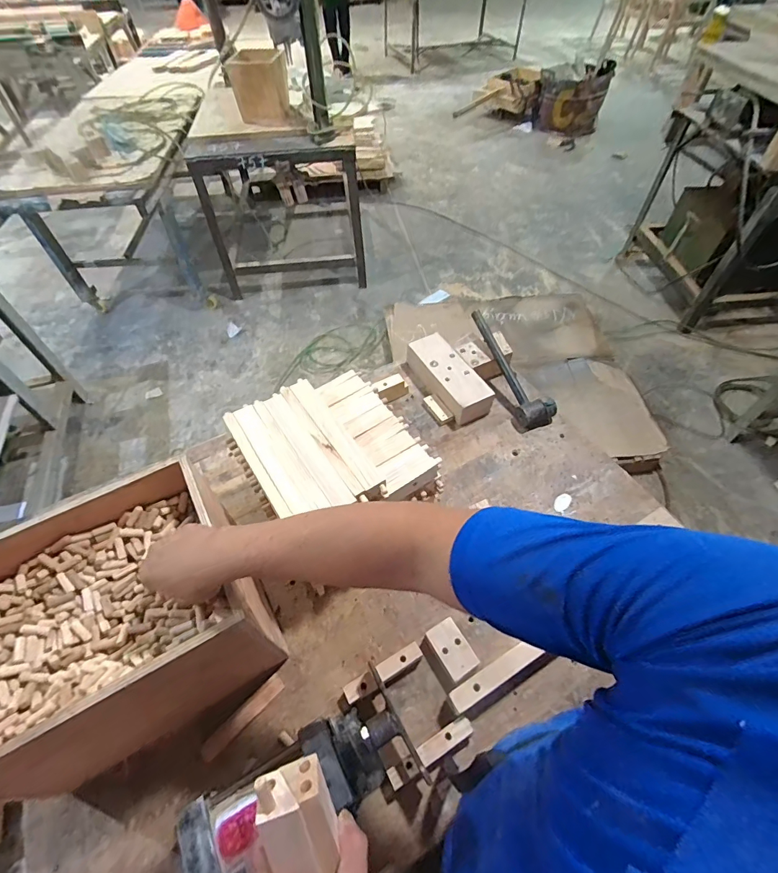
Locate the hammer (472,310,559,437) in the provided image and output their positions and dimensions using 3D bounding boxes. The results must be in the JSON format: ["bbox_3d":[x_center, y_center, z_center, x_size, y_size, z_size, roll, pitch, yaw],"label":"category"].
[{"bbox_3d":[0.262,-0.153,0.935,0.082,0.063,0.301,-21,76,-13],"label":"hammer"}]

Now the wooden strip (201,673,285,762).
[{"bbox_3d":[-0.210,0.402,0.607,0.131,0.011,0.026,-38,60,-24],"label":"wooden strip"}]

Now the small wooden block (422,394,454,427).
[{"bbox_3d":[0.107,-0.060,0.942,0.038,0.020,0.083,-25,56,-17],"label":"small wooden block"}]

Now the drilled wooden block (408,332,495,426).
[{"bbox_3d":[0.138,-0.133,0.965,0.093,0.063,0.229,-24,56,-16],"label":"drilled wooden block"}]

